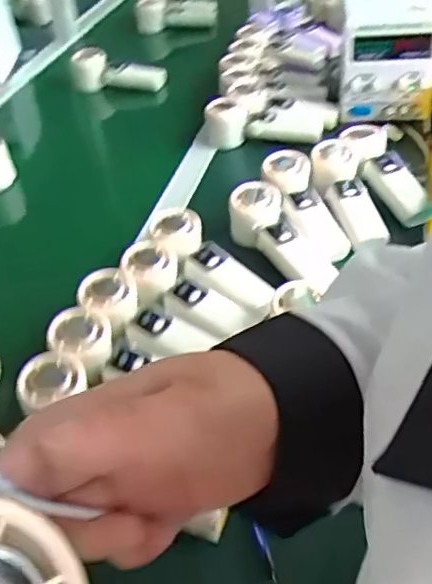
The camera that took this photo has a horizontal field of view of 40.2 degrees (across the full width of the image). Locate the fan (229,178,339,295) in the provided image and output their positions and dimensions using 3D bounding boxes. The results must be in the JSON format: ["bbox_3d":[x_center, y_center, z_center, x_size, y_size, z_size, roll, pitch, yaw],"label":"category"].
[{"bbox_3d":[0.070,-0.063,0.671,0.060,0.048,0.147,-29,67,-24],"label":"fan"}]

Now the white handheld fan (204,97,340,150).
[{"bbox_3d":[0.082,-0.257,0.874,0.192,0.064,0.046,-9,42,-3],"label":"white handheld fan"}]

